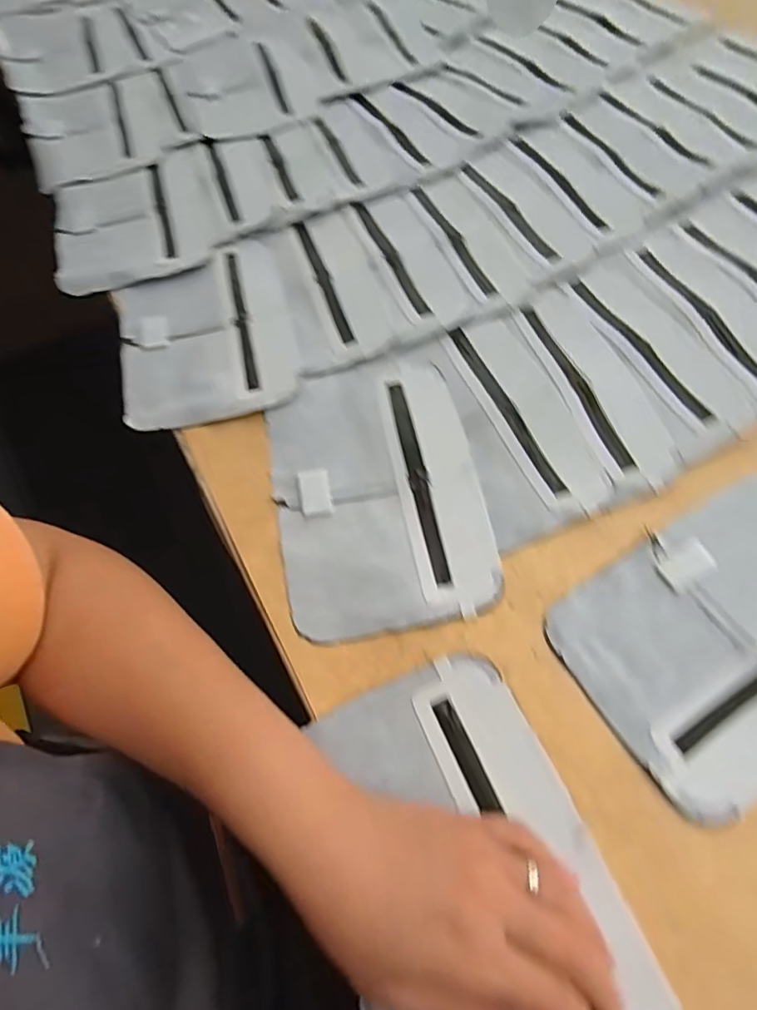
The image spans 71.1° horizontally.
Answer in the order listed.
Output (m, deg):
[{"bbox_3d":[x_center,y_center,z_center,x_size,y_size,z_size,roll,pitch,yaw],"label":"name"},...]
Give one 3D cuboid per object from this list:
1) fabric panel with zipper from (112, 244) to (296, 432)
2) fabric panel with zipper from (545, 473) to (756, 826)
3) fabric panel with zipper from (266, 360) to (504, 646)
[{"bbox_3d":[-0.137,-0.138,0.413,0.128,0.010,0.178,-16,63,-5],"label":"fabric panel with zipper"},{"bbox_3d":[0.205,0.067,0.300,0.191,0.004,0.128,-30,65,-11],"label":"fabric panel with zipper"},{"bbox_3d":[-0.002,-0.014,0.347,0.128,0.006,0.191,-12,63,-3],"label":"fabric panel with zipper"}]

